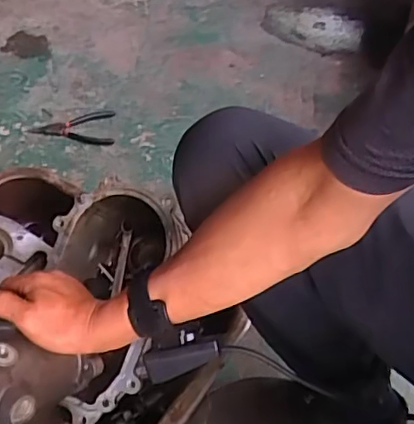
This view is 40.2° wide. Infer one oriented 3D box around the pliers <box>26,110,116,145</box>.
[{"bbox_3d":[-0.258,-0.164,1.084,0.155,0.008,0.097,0,47,-6],"label":"pliers"}]

